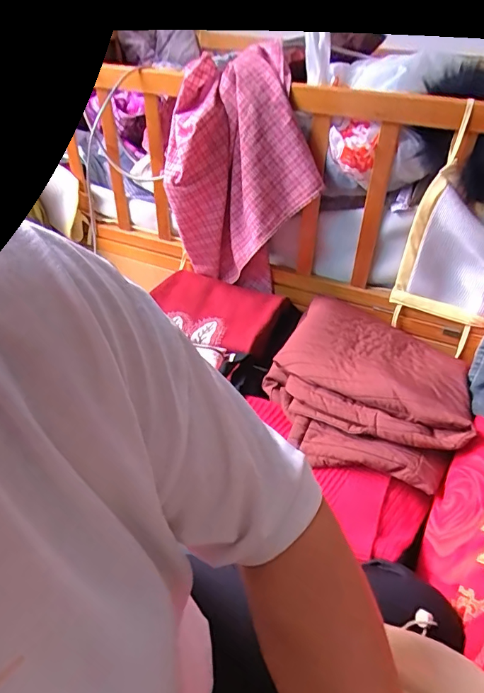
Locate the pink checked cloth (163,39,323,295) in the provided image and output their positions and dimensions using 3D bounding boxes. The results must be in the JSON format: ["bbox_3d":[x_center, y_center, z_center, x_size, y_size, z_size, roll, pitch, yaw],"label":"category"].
[{"bbox_3d":[-0.002,-0.254,0.777,0.230,0.372,0.101,4,39,3],"label":"pink checked cloth"}]

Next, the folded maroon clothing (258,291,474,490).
[{"bbox_3d":[0.193,0.049,0.710,0.285,0.080,0.289,13,41,15],"label":"folded maroon clothing"}]

